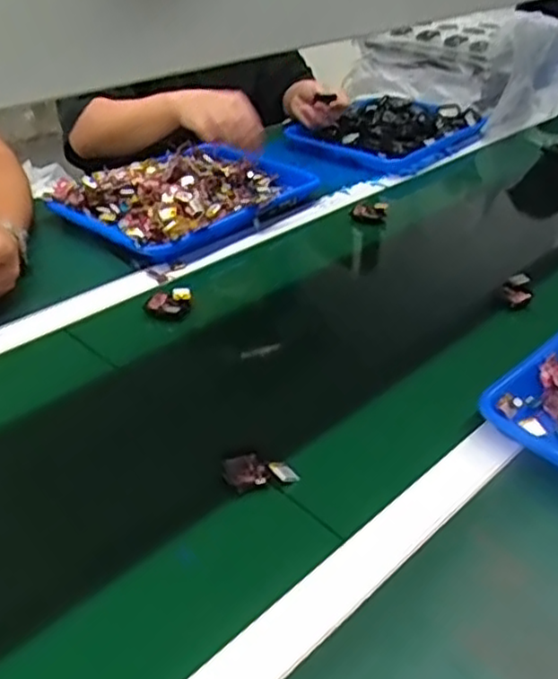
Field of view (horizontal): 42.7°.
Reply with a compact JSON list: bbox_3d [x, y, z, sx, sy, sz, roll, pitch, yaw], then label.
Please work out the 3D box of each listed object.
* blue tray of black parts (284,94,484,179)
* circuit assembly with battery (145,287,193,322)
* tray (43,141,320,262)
[{"bbox_3d":[0.200,-0.380,1.299,0.245,0.041,0.348,25,41,32],"label":"blue tray of black parts"},{"bbox_3d":[-0.123,-0.040,0.799,0.049,0.018,0.041,-2,34,-5],"label":"circuit assembly with battery"},{"bbox_3d":[-0.126,-0.207,1.021,0.237,0.056,0.338,30,43,35],"label":"tray"}]

